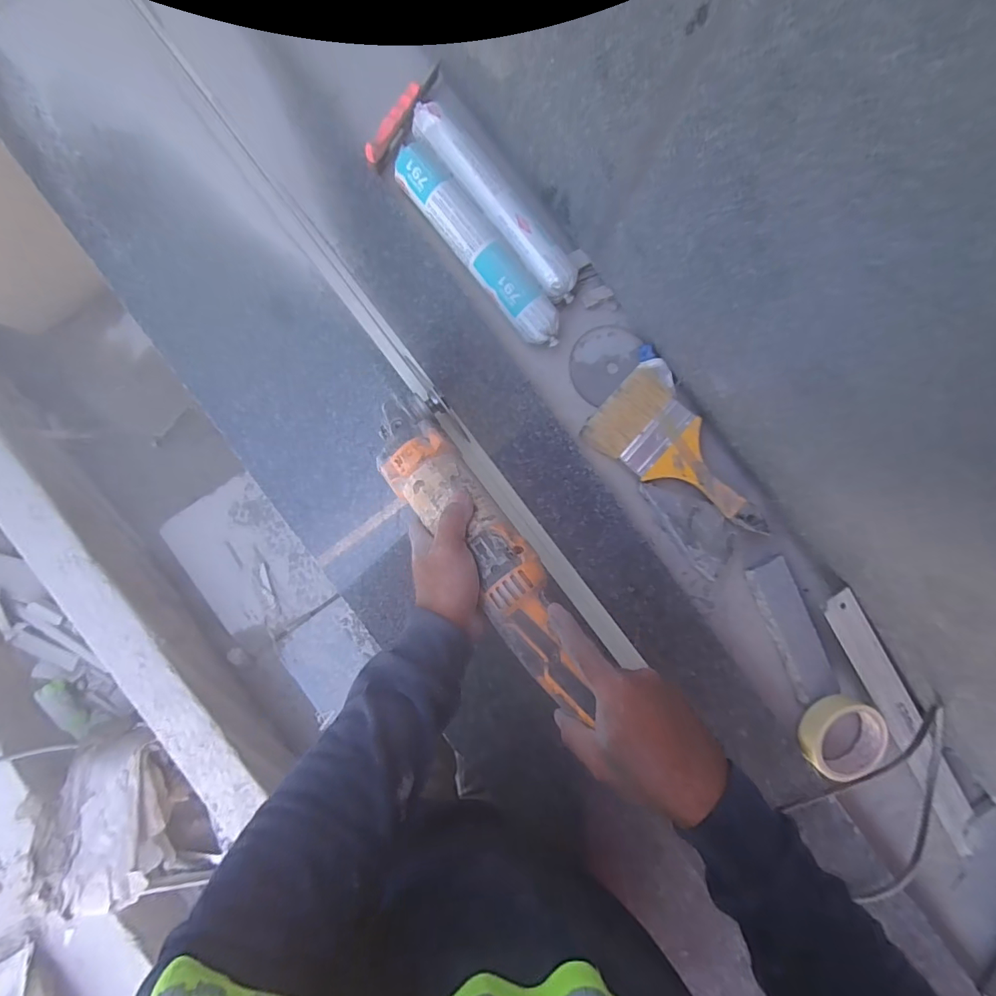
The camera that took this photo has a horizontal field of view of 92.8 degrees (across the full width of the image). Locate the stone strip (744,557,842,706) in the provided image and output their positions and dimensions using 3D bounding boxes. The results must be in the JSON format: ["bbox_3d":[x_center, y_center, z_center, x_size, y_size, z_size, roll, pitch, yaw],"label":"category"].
[{"bbox_3d":[0.341,0.152,0.545,0.048,0.011,0.164,-21,88,-4],"label":"stone strip"}]

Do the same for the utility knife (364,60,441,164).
[{"bbox_3d":[-0.108,-0.453,0.555,0.016,0.033,0.153,32,85,-1],"label":"utility knife"}]

